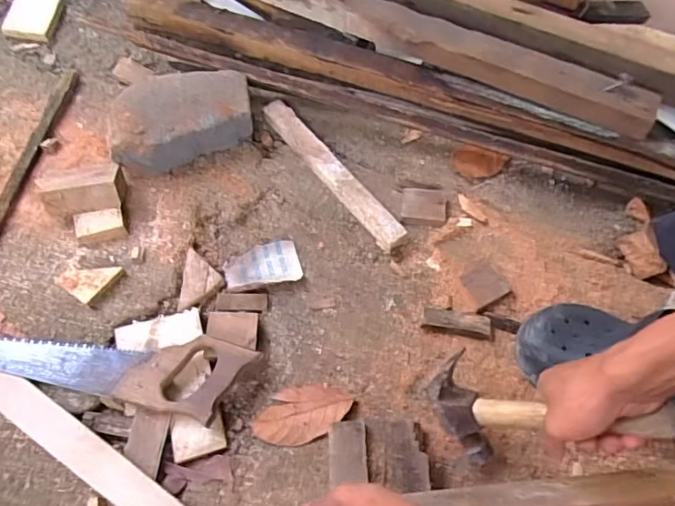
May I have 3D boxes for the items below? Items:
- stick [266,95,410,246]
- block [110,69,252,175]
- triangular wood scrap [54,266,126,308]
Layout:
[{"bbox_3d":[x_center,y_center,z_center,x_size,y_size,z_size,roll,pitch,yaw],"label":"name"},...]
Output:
[{"bbox_3d":[-0.010,-0.117,0.755,0.034,0.038,0.292,-32,66,-19],"label":"stick"},{"bbox_3d":[-0.225,-0.193,0.770,0.207,0.078,0.126,-20,63,-13],"label":"block"},{"bbox_3d":[-0.315,0.028,0.670,0.064,0.020,0.059,31,64,15],"label":"triangular wood scrap"}]

